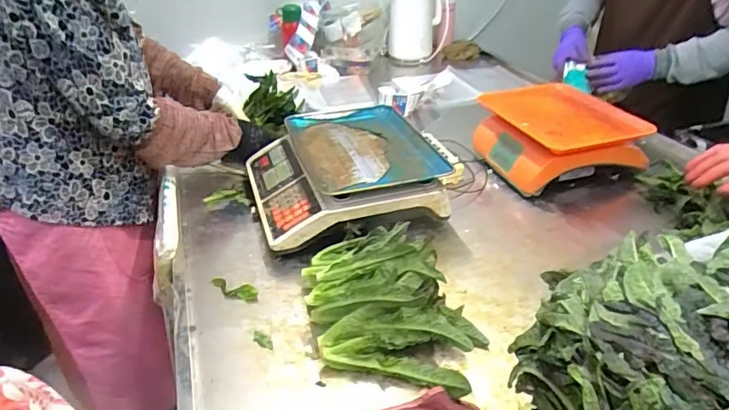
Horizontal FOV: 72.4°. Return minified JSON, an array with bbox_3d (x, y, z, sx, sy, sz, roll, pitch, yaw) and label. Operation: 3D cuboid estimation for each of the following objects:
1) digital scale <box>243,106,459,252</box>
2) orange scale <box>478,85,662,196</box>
[{"bbox_3d":[-0.048,-0.073,0.953,0.320,0.095,0.334,-9,34,-14],"label":"digital scale"},{"bbox_3d":[0.386,-0.135,1.042,0.252,0.137,0.309,-15,35,-21],"label":"orange scale"}]

